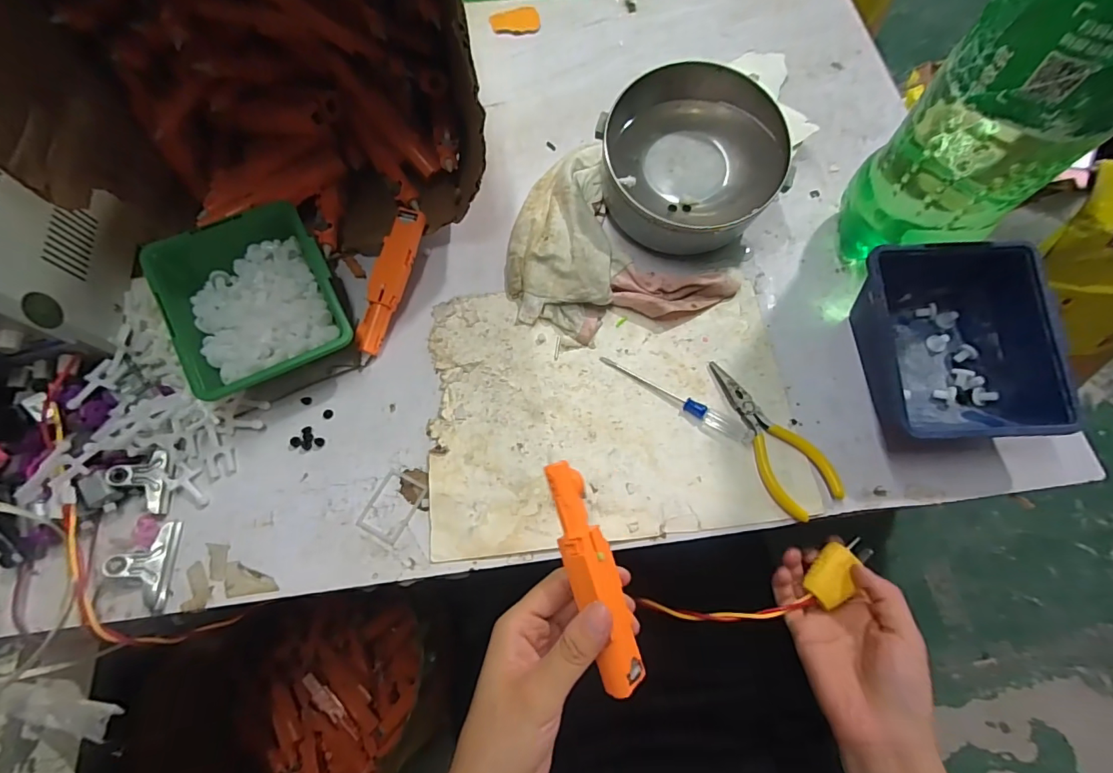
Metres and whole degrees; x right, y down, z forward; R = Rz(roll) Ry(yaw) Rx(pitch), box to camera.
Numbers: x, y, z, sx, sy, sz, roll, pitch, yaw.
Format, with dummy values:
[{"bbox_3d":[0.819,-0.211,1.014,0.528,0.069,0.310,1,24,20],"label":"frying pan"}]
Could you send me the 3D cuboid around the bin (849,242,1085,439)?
[{"bbox_3d":[0.289,-0.027,0.352,0.113,0.066,0.137,-3,69,1],"label":"bin"}]

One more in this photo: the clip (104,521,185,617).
[{"bbox_3d":[-0.272,0.119,0.313,0.030,0.021,0.057,-8,69,-1],"label":"clip"}]

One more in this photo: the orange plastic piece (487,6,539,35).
[{"bbox_3d":[-0.044,-0.395,0.515,0.053,0.011,0.029,-13,69,-3],"label":"orange plastic piece"}]

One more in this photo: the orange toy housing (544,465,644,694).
[{"bbox_3d":[0.020,0.099,0.253,0.025,0.014,0.119,-18,80,-6],"label":"orange toy housing"}]

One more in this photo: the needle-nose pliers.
[{"bbox_3d":[0.156,0.034,0.355,0.048,0.008,0.125,-29,71,-9],"label":"needle-nose pliers"}]

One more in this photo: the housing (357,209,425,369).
[{"bbox_3d":[-0.135,-0.083,0.382,0.024,0.015,0.125,16,86,7],"label":"housing"}]

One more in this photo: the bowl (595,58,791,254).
[{"bbox_3d":[0.109,-0.180,0.397,0.138,0.082,0.135,-1,69,2],"label":"bowl"}]

